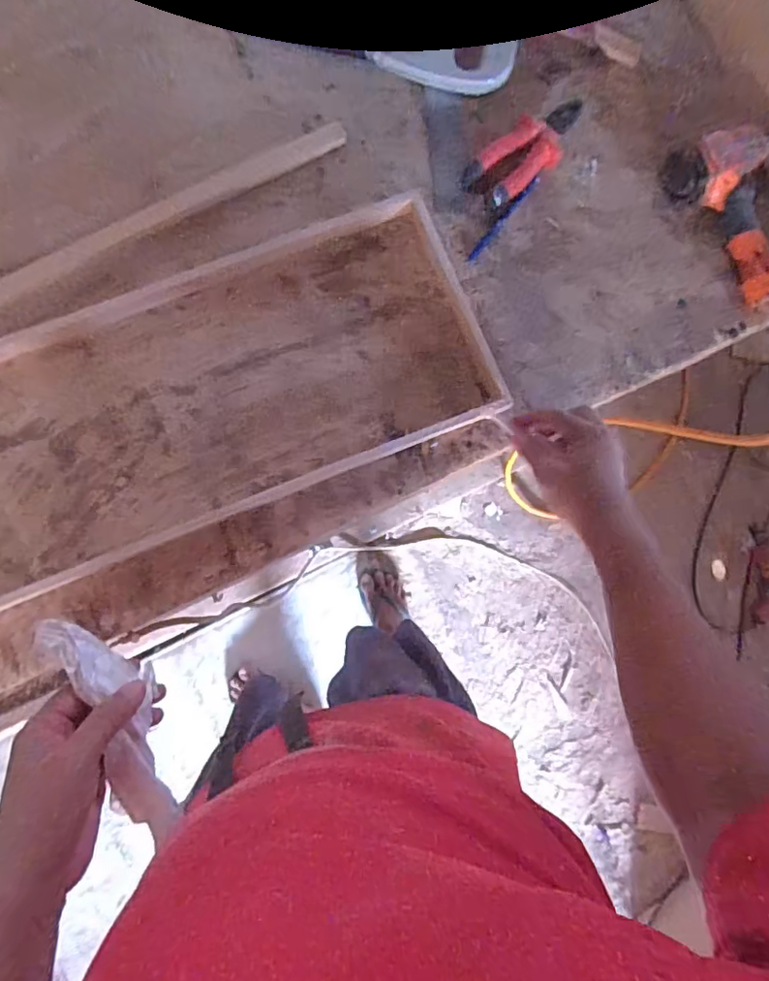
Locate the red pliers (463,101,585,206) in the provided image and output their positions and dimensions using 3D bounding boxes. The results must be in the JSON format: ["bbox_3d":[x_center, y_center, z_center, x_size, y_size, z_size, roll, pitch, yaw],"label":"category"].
[{"bbox_3d":[0.164,-0.378,0.606,0.167,0.021,0.058,-40,92,-9],"label":"red pliers"}]

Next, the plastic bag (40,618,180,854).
[{"bbox_3d":[-0.203,0.178,0.422,0.049,0.054,0.180,-24,84,-9],"label":"plastic bag"}]

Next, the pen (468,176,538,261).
[{"bbox_3d":[0.134,-0.304,0.615,0.008,0.013,0.124,41,81,-4],"label":"pen"}]

